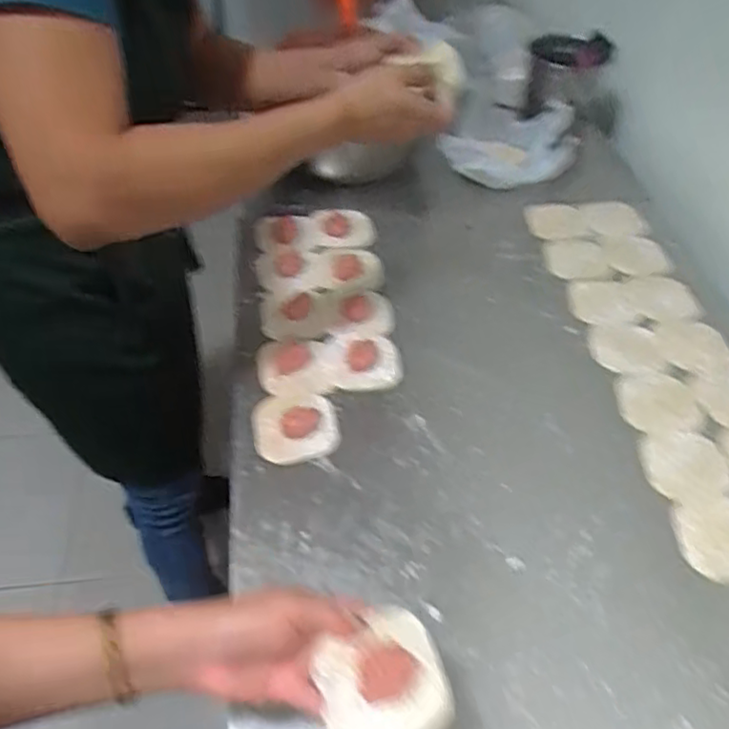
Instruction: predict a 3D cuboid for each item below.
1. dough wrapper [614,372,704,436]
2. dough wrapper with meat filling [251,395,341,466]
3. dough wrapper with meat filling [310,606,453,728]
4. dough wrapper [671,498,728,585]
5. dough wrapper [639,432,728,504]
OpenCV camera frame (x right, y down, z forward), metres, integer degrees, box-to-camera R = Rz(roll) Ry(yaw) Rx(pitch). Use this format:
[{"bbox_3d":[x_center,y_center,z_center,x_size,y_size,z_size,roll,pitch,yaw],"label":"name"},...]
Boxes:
[{"bbox_3d":[0.312,0.039,0.697,0.087,0.005,0.080,1,49,-1],"label":"dough wrapper"},{"bbox_3d":[-0.070,0.060,0.663,0.085,0.012,0.081,-8,50,-8],"label":"dough wrapper with meat filling"},{"bbox_3d":[0.011,0.199,0.406,0.076,0.025,0.081,-17,52,-16],"label":"dough wrapper with meat filling"},{"bbox_3d":[0.326,0.158,0.592,0.082,0.006,0.081,-1,49,-3],"label":"dough wrapper"},{"bbox_3d":[0.317,0.100,0.643,0.087,0.006,0.078,-3,49,-4],"label":"dough wrapper"}]

